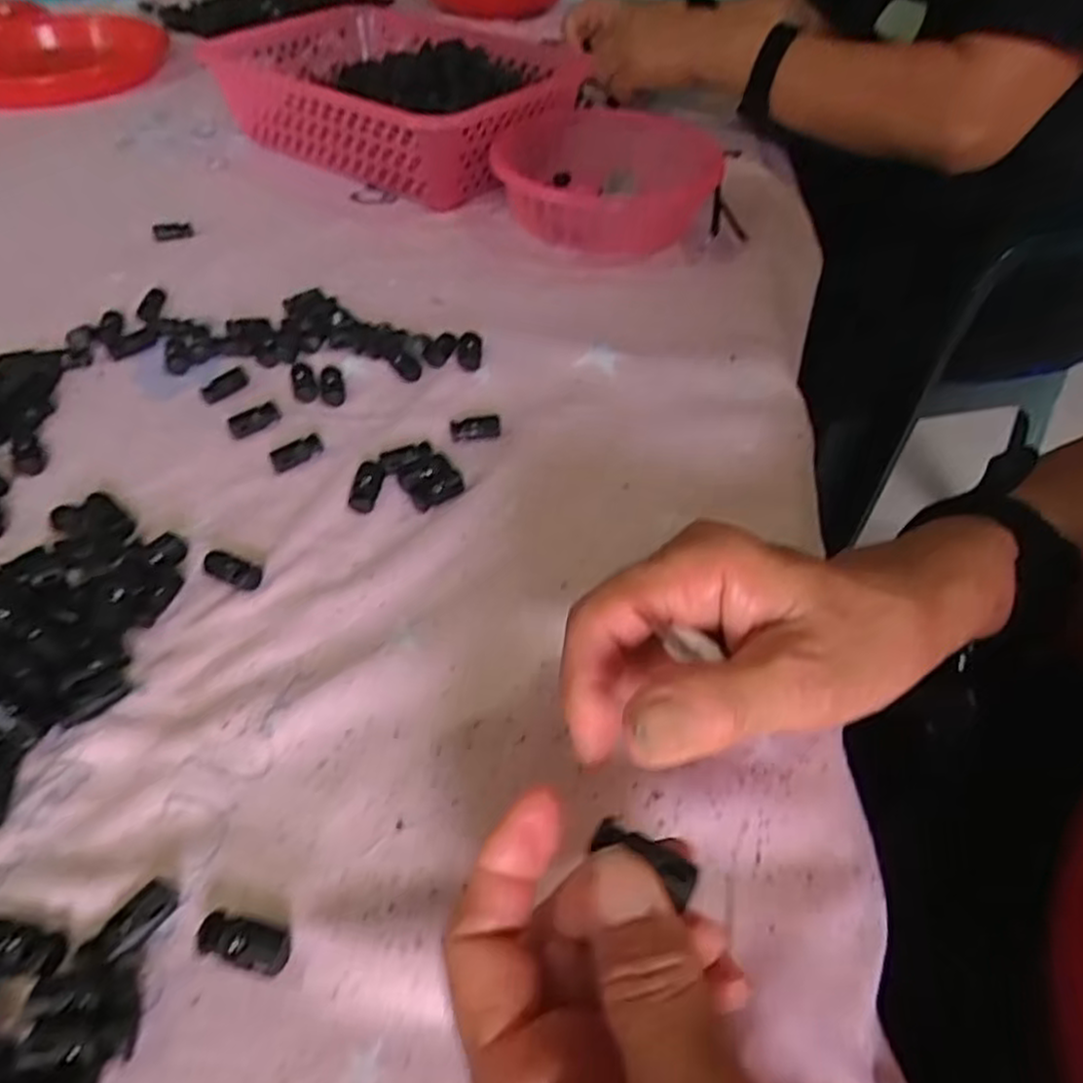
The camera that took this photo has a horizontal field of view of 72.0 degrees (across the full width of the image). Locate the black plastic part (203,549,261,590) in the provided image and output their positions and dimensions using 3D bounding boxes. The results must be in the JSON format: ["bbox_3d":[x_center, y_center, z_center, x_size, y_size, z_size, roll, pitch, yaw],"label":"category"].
[{"bbox_3d":[-0.136,0.012,0.327,0.030,0.007,0.012,22,50,16],"label":"black plastic part"}]

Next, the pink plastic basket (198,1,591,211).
[{"bbox_3d":[-0.133,-0.396,0.668,0.322,0.089,0.222,30,52,22],"label":"pink plastic basket"}]

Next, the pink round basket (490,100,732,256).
[{"bbox_3d":[0.052,-0.284,0.586,0.167,0.065,0.174,5,47,1],"label":"pink round basket"}]

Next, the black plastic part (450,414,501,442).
[{"bbox_3d":[-0.036,-0.063,0.408,0.027,0.006,0.015,-5,48,-8],"label":"black plastic part"}]

